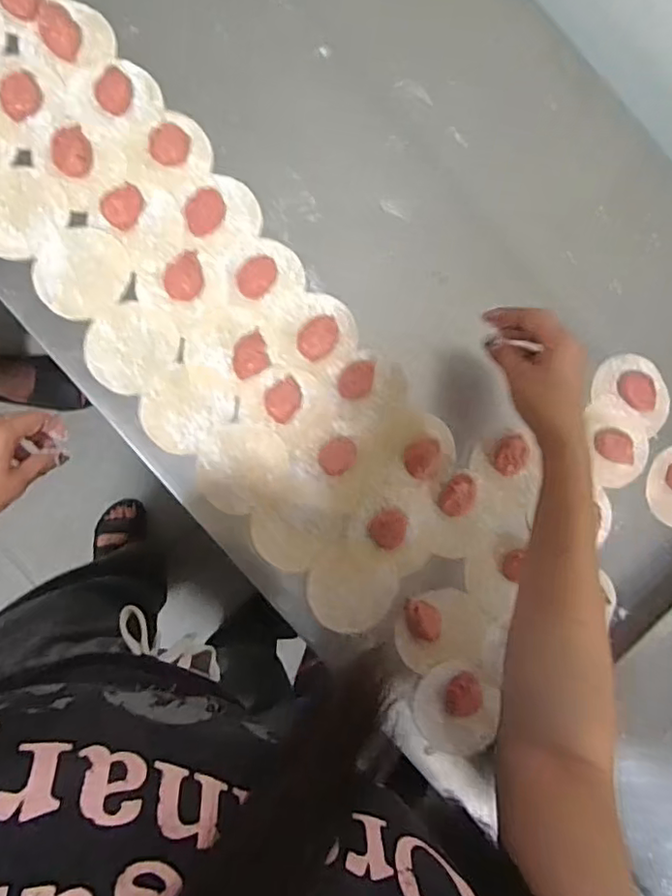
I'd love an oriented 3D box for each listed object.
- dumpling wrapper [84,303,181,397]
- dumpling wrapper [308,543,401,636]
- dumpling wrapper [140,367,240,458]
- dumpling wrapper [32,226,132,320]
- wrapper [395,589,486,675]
[{"bbox_3d":[-0.188,-0.094,0.534,0.079,0.007,0.074,0,87,-6],"label":"dumpling wrapper"},{"bbox_3d":[0.015,0.131,0.542,0.080,0.004,0.079,0,88,-3],"label":"dumpling wrapper"},{"bbox_3d":[-0.135,-0.037,0.537,0.084,0.004,0.070,-44,92,-9],"label":"dumpling wrapper"},{"bbox_3d":[-0.234,-0.163,0.536,0.083,0.005,0.078,0,87,-6],"label":"dumpling wrapper"},{"bbox_3d":[0.099,0.170,0.547,0.084,0.015,0.070,-7,87,-7],"label":"wrapper"}]

